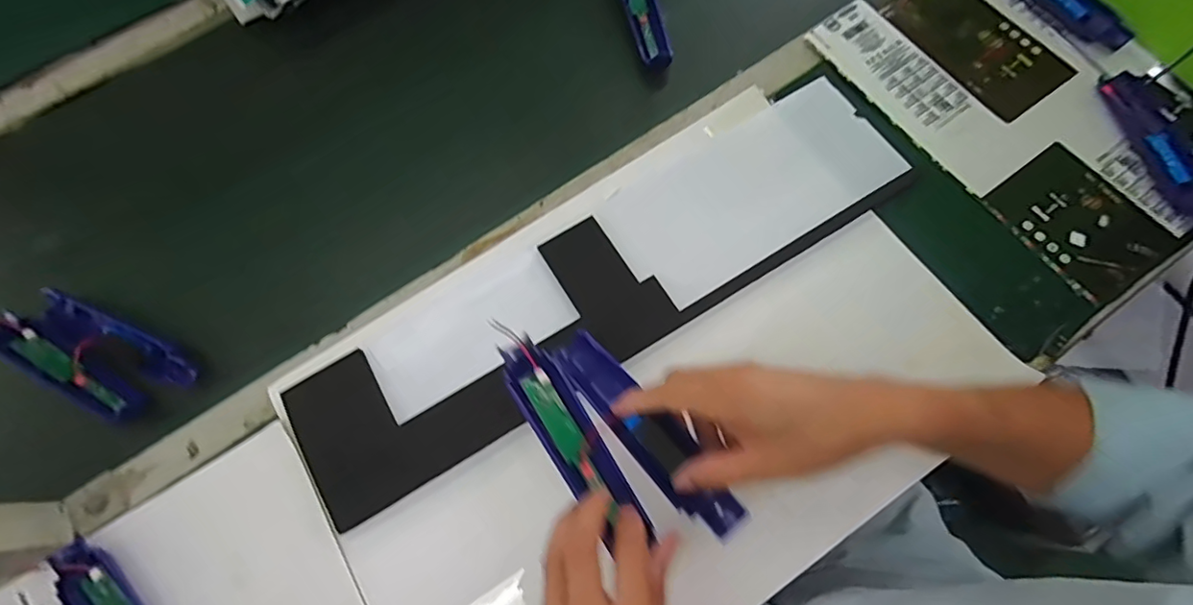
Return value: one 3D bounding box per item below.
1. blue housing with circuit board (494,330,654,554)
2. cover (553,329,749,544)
[{"bbox_3d":[-0.020,0.087,0.371,0.037,0.017,0.151,-33,64,-9],"label":"blue housing with circuit board"},{"bbox_3d":[0.033,0.084,0.370,0.037,0.014,0.166,-38,63,-10],"label":"cover"}]

